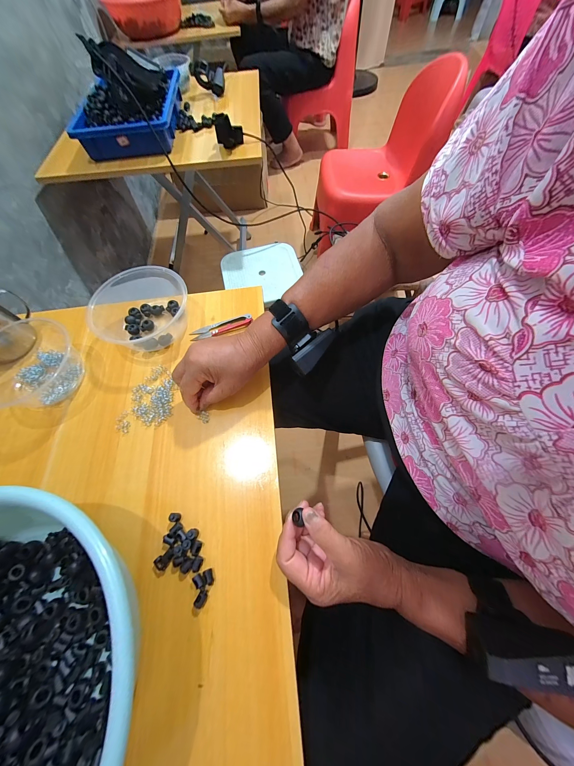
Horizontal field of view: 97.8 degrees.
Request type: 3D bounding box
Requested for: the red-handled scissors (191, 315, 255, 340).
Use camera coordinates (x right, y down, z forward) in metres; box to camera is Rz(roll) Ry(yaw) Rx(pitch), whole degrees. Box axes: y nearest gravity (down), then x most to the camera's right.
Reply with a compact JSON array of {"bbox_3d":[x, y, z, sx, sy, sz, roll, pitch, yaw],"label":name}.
[{"bbox_3d":[-0.105,-0.089,0.402,0.101,0.011,0.023,-12,65,-3],"label":"red-handled scissors"}]

